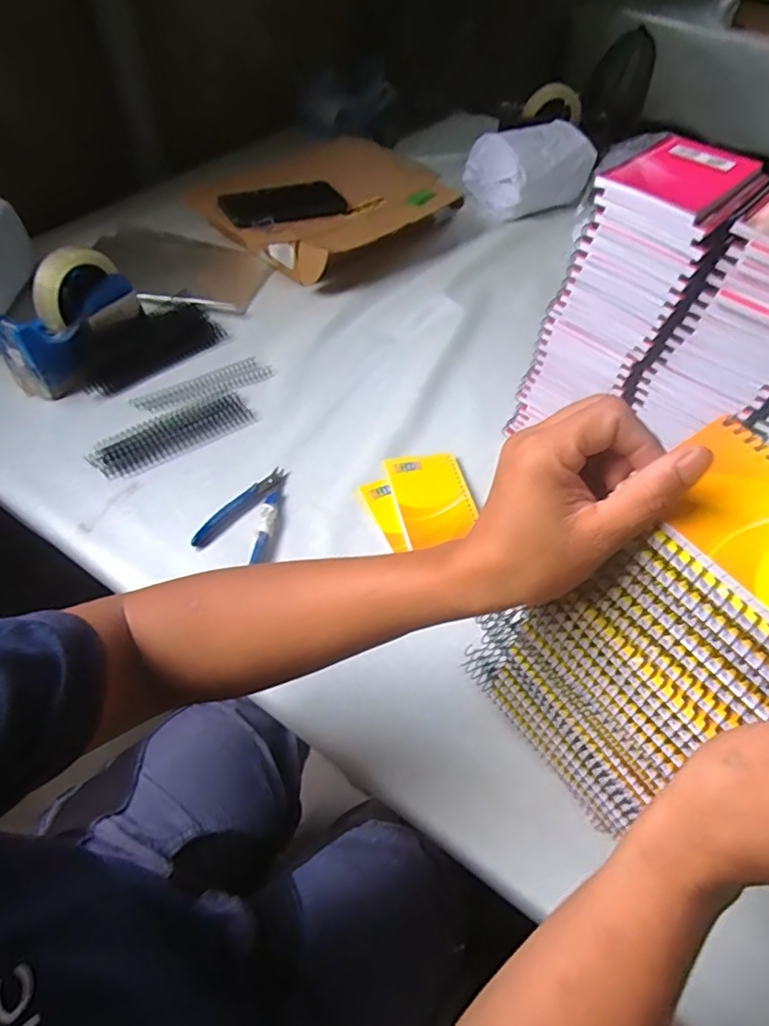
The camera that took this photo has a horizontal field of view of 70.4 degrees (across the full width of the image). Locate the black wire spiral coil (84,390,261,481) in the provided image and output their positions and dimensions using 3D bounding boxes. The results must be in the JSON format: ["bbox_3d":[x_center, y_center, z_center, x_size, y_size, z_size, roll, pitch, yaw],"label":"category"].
[{"bbox_3d":[-0.227,-0.089,0.594,0.173,0.011,0.063,-31,63,-23],"label":"black wire spiral coil"}]

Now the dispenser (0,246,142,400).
[{"bbox_3d":[-0.353,-0.218,0.608,0.076,0.114,0.153,16,56,7],"label":"dispenser"}]

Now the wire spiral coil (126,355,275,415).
[{"bbox_3d":[-0.207,-0.149,0.636,0.160,0.012,0.042,-29,62,-22],"label":"wire spiral coil"}]

